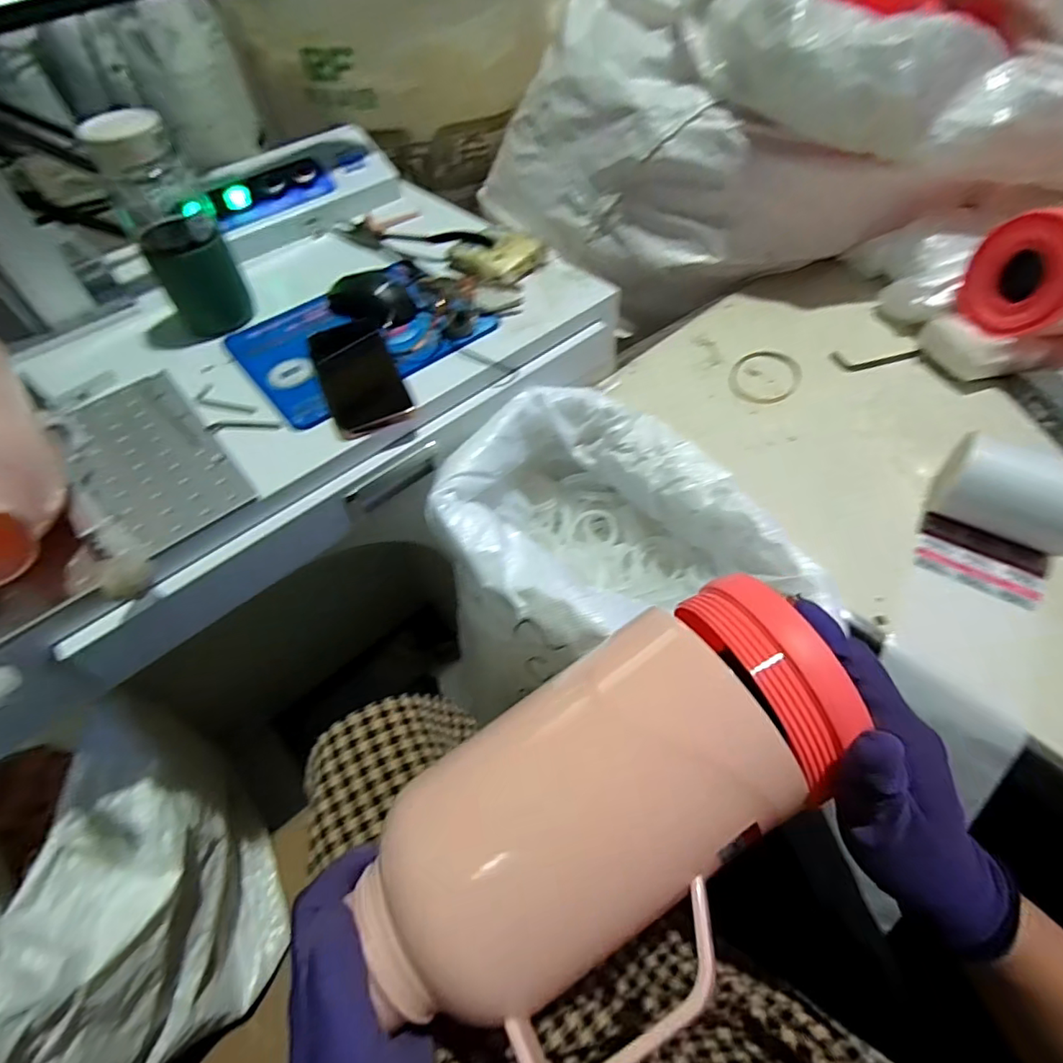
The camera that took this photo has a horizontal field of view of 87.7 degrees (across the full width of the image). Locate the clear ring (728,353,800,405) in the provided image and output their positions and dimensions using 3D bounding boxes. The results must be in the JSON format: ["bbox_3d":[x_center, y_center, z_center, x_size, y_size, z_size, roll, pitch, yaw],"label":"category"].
[{"bbox_3d":[0.300,-0.198,0.711,0.085,0.009,0.099,19,58,16],"label":"clear ring"}]

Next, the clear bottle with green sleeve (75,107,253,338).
[{"bbox_3d":[-0.379,-0.322,0.589,0.084,0.197,0.079,-31,58,-18],"label":"clear bottle with green sleeve"}]

